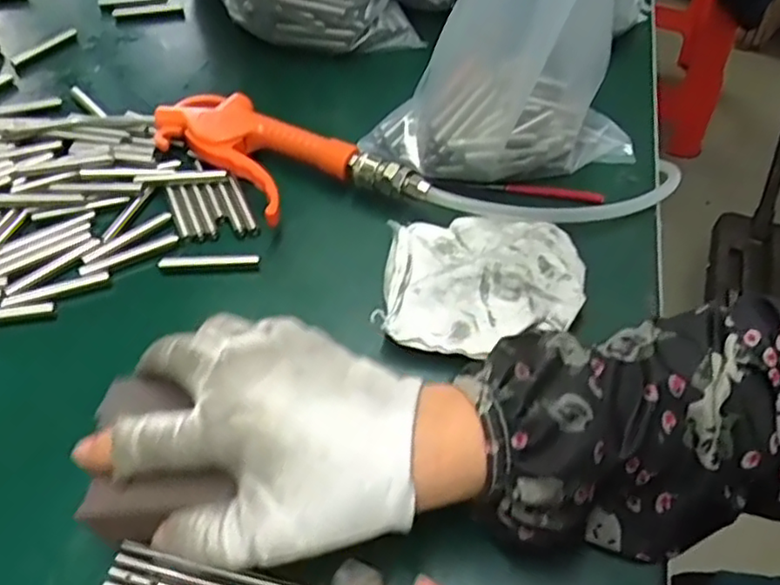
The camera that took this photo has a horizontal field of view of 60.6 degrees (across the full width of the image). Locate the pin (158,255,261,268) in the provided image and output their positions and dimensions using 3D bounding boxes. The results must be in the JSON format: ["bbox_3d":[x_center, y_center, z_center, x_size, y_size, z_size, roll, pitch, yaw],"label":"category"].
[{"bbox_3d":[-0.107,-0.019,0.393,0.058,0.004,0.006,-4,52,-2],"label":"pin"}]

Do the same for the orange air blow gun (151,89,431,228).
[{"bbox_3d":[-0.074,-0.078,0.427,0.181,0.026,0.075,29,57,19],"label":"orange air blow gun"}]

